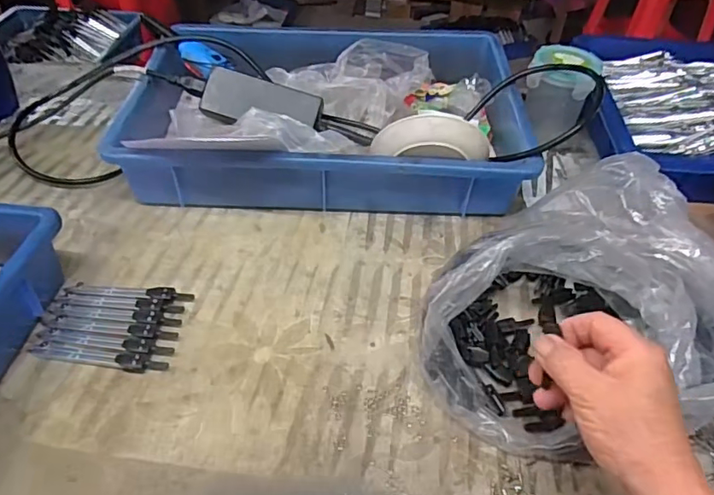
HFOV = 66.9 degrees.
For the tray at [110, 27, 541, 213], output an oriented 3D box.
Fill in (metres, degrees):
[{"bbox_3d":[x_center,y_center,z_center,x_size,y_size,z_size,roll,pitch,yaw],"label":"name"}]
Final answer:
[{"bbox_3d":[-0.032,-0.161,0.639,0.427,0.115,0.280,2,44,-1],"label":"tray"}]

